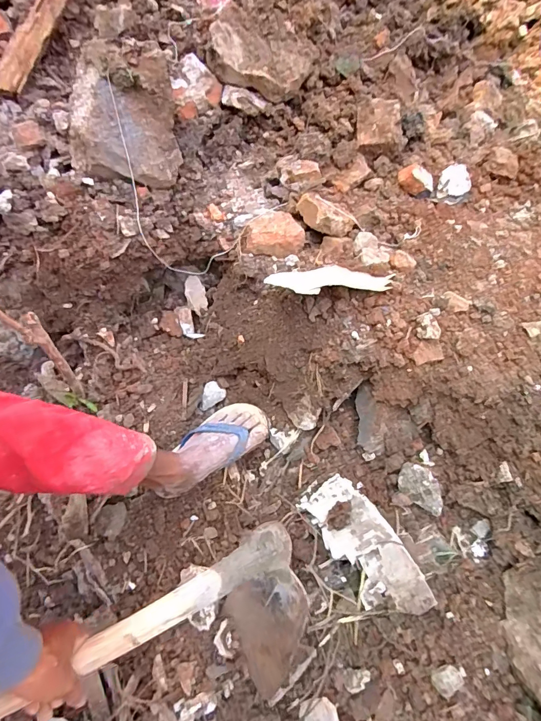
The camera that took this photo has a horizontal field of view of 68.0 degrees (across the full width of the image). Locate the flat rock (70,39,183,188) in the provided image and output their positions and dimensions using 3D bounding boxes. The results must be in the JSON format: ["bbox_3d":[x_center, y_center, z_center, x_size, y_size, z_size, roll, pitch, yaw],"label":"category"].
[{"bbox_3d":[-0.302,-0.496,0.804,0.222,0.263,0.082,-1,16,-6],"label":"flat rock"}]

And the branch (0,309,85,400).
[{"bbox_3d":[-0.379,-0.013,0.687,0.043,0.290,0.034,27,63,15],"label":"branch"}]

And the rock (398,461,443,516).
[{"bbox_3d":[0.269,0.223,0.709,0.084,0.035,0.054,29,64,15],"label":"rock"}]

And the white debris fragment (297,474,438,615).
[{"bbox_3d":[0.164,0.324,0.709,0.107,0.074,0.261,-32,51,-17],"label":"white debris fragment"}]

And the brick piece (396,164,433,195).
[{"bbox_3d":[0.319,-0.397,0.881,0.075,0.041,0.048,15,61,8],"label":"brick piece"}]

